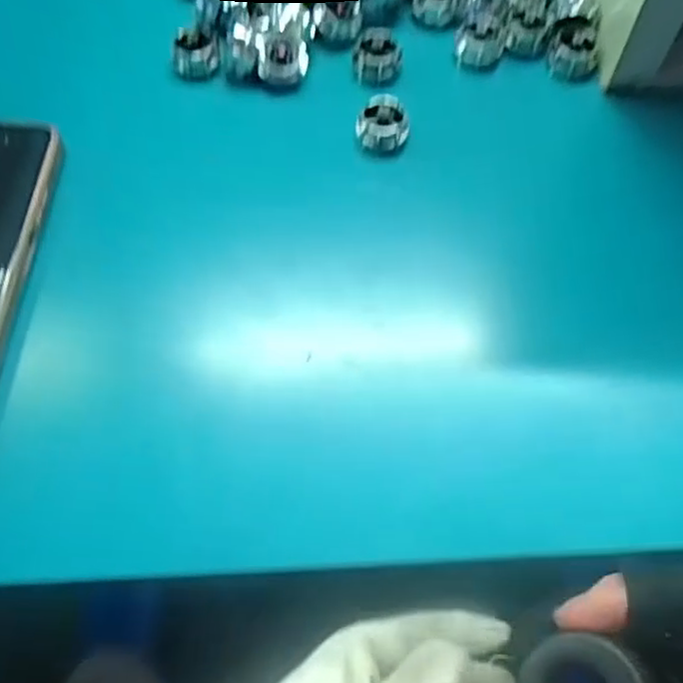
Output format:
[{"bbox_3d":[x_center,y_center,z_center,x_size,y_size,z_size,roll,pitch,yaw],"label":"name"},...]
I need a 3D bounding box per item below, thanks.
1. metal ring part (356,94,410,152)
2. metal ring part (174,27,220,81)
[{"bbox_3d":[0.021,-0.105,0.330,0.022,0.016,0.021,0,64,0],"label":"metal ring part"},{"bbox_3d":[-0.076,-0.150,0.355,0.022,0.017,0.019,-13,65,-6],"label":"metal ring part"}]

